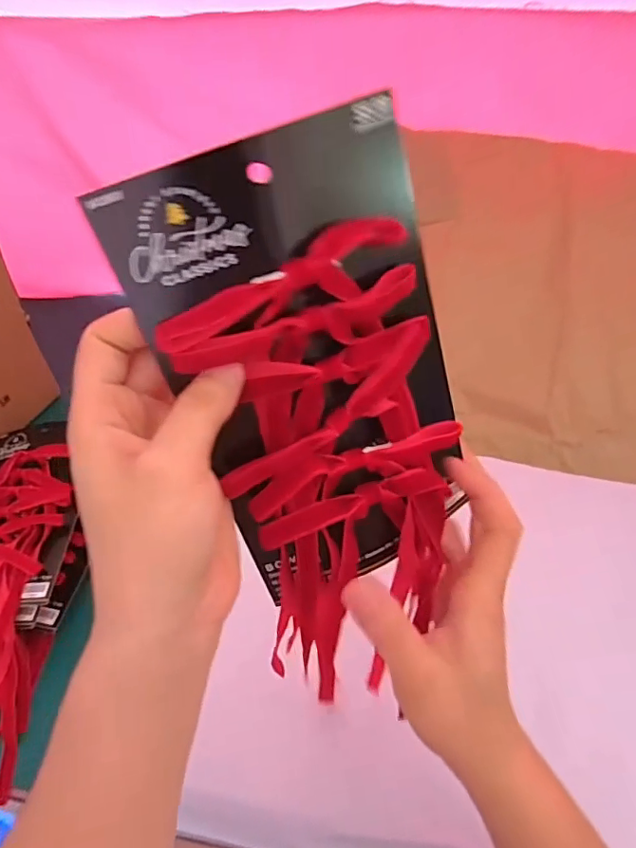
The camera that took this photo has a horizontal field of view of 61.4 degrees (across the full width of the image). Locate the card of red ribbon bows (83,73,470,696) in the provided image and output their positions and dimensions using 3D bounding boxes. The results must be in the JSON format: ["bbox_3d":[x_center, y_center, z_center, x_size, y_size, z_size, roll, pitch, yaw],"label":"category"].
[{"bbox_3d":[0.007,0.004,0.241,0.115,0.240,0.030,-23,26,-17],"label":"card of red ribbon bows"}]

